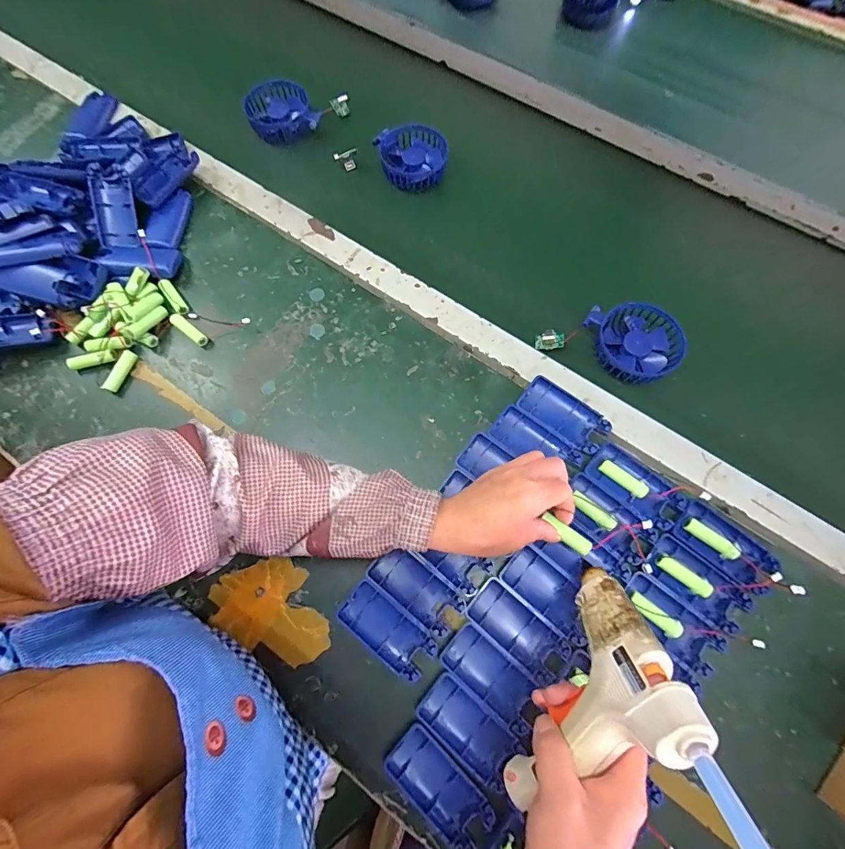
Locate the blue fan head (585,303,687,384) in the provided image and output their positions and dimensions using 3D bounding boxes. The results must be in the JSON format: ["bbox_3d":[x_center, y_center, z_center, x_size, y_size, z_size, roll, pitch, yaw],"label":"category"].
[{"bbox_3d":[0.239,-0.091,0.461,0.096,0.028,0.089,-7,72,0],"label":"blue fan head"}]

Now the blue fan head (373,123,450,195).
[{"bbox_3d":[-0.014,-0.359,0.567,0.095,0.037,0.085,-7,72,0],"label":"blue fan head"}]

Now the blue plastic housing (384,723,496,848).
[{"bbox_3d":[0.014,0.310,0.353,0.094,0.010,0.045,41,78,13],"label":"blue plastic housing"}]

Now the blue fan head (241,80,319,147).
[{"bbox_3d":[-0.202,-0.450,0.597,0.104,0.041,0.085,-9,72,-1],"label":"blue fan head"}]

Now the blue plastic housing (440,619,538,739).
[{"bbox_3d":[0.062,0.228,0.374,0.089,0.013,0.041,40,78,13],"label":"blue plastic housing"}]

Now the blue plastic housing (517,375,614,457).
[{"bbox_3d":[0.150,-0.010,0.442,0.093,0.013,0.044,38,78,13],"label":"blue plastic housing"}]

